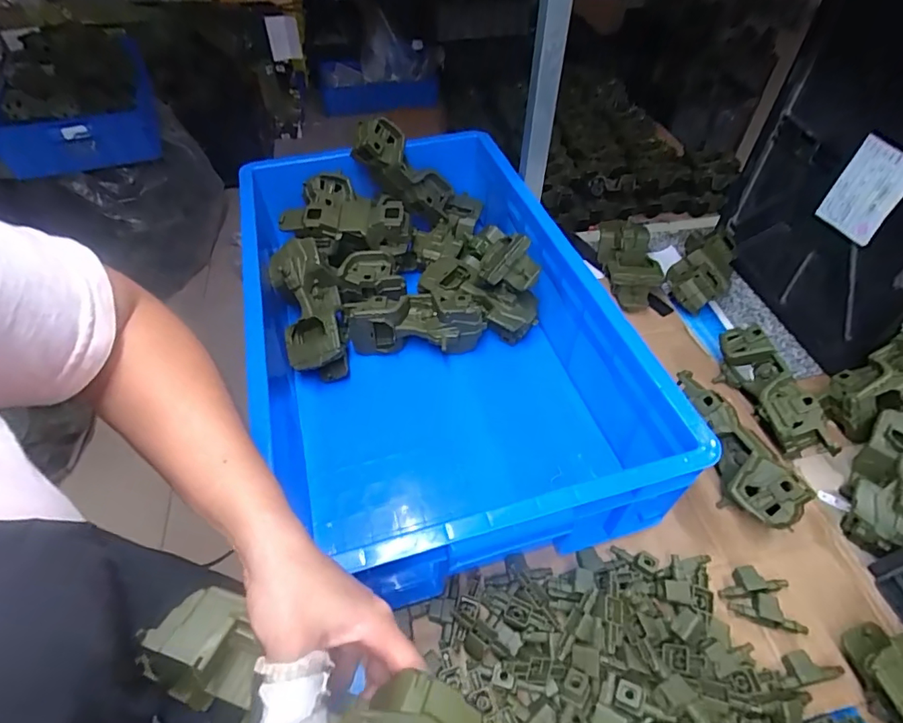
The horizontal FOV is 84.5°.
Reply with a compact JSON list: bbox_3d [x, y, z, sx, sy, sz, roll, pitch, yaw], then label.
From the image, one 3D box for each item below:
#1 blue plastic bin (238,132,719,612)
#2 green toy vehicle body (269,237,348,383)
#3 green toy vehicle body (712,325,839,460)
[{"bbox_3d":[-0.043,-0.080,0.666,0.390,0.174,0.684,-13,51,-11],"label":"blue plastic bin"},{"bbox_3d":[-0.187,-0.068,0.653,0.075,0.053,0.185,-14,82,-12],"label":"green toy vehicle body"},{"bbox_3d":[0.382,0.039,0.615,0.050,0.082,0.180,-6,50,-6],"label":"green toy vehicle body"}]

